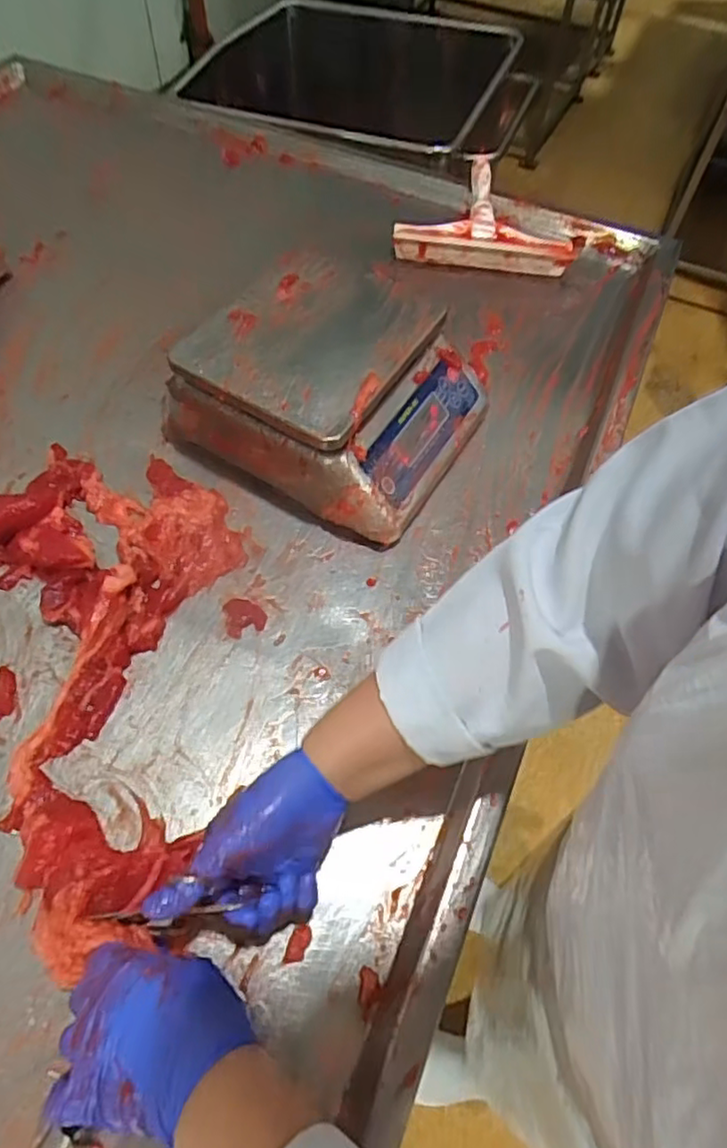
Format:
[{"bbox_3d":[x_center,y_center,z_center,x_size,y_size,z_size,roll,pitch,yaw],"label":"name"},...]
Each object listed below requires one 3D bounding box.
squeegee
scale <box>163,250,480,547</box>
[{"bbox_3d":[0.158,-0.500,0.884,0.234,0.037,0.196,2,58,-3],"label":"squeegee"},{"bbox_3d":[-0.029,-0.189,0.647,0.265,0.122,0.226,30,62,13],"label":"scale"}]

